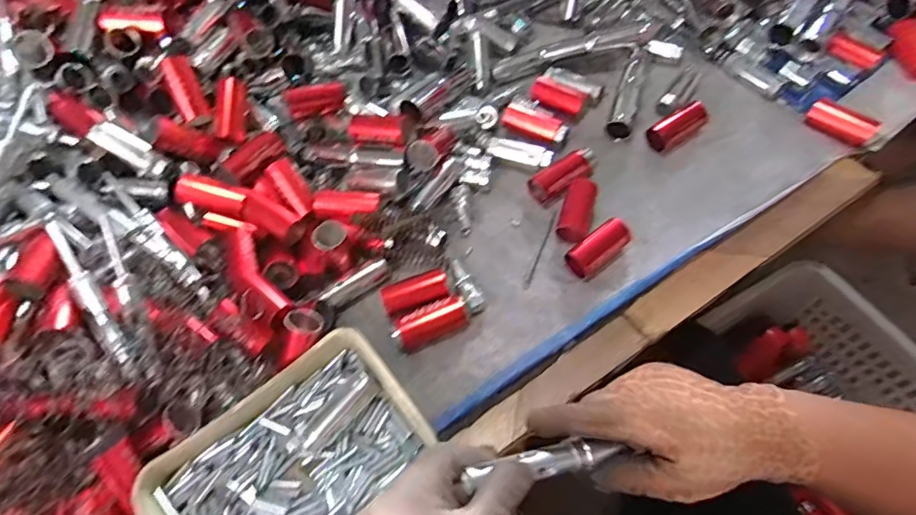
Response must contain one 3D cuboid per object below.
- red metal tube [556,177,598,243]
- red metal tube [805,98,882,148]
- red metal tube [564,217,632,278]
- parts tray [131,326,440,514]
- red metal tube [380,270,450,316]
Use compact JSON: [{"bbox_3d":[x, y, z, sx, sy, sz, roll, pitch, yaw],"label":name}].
[{"bbox_3d":[0.119,-0.045,0.518,0.030,0.030,0.062,15,62,13],"label":"red metal tube"},{"bbox_3d":[0.401,-0.141,0.544,0.063,0.027,0.024,37,69,23],"label":"red metal tube"},{"bbox_3d":[0.132,-0.008,0.485,0.060,0.034,0.028,-32,62,-14],"label":"red metal tube"},{"bbox_3d":[-0.133,0.158,0.404,0.204,0.034,0.140,-38,64,-16],"label":"parts tray"},{"bbox_3d":[-0.039,0.035,0.479,0.060,0.030,0.022,-20,60,-7],"label":"red metal tube"}]

